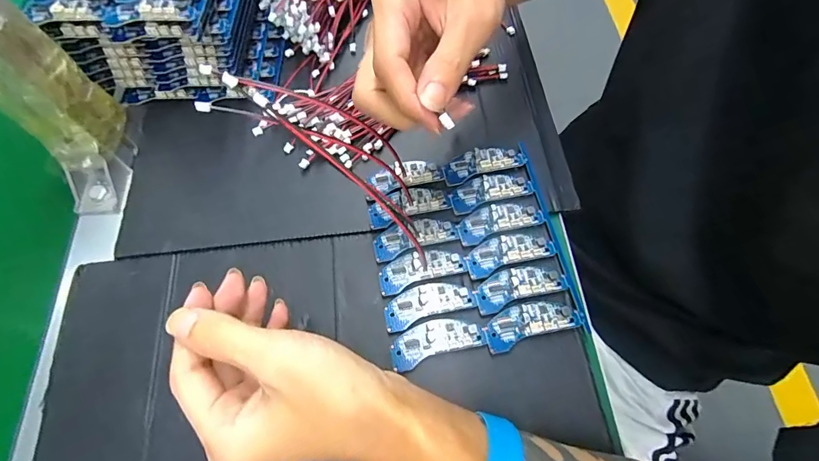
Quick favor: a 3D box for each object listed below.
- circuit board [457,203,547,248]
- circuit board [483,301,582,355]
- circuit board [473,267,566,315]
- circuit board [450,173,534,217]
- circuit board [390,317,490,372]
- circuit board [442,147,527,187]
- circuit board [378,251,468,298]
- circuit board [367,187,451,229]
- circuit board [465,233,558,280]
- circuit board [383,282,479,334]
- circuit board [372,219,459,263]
[{"bbox_3d":[0.068,-0.009,0.314,0.064,0.004,0.025,-17,65,-5],"label":"circuit board"},{"bbox_3d":[0.082,0.060,0.280,0.064,0.006,0.025,-18,65,-5],"label":"circuit board"},{"bbox_3d":[0.077,0.038,0.292,0.064,0.006,0.024,-18,65,-6],"label":"circuit board"},{"bbox_3d":[0.063,-0.033,0.326,0.064,0.004,0.025,-18,65,-5],"label":"circuit board"},{"bbox_3d":[0.018,0.073,0.278,0.062,0.004,0.025,-15,64,-4],"label":"circuit board"},{"bbox_3d":[0.060,-0.056,0.336,0.067,0.004,0.024,-17,65,-5],"label":"circuit board"},{"bbox_3d":[0.008,0.026,0.301,0.063,0.005,0.025,-17,65,-5],"label":"circuit board"},{"bbox_3d":[-0.001,-0.021,0.322,0.063,0.007,0.027,-20,65,-6],"label":"circuit board"},{"bbox_3d":[0.073,0.014,0.304,0.065,0.004,0.026,-15,64,-4],"label":"circuit board"},{"bbox_3d":[0.013,0.049,0.290,0.063,0.004,0.025,-17,65,-5],"label":"circuit board"},{"bbox_3d":[0.004,0.004,0.312,0.063,0.004,0.024,-15,64,-4],"label":"circuit board"}]

